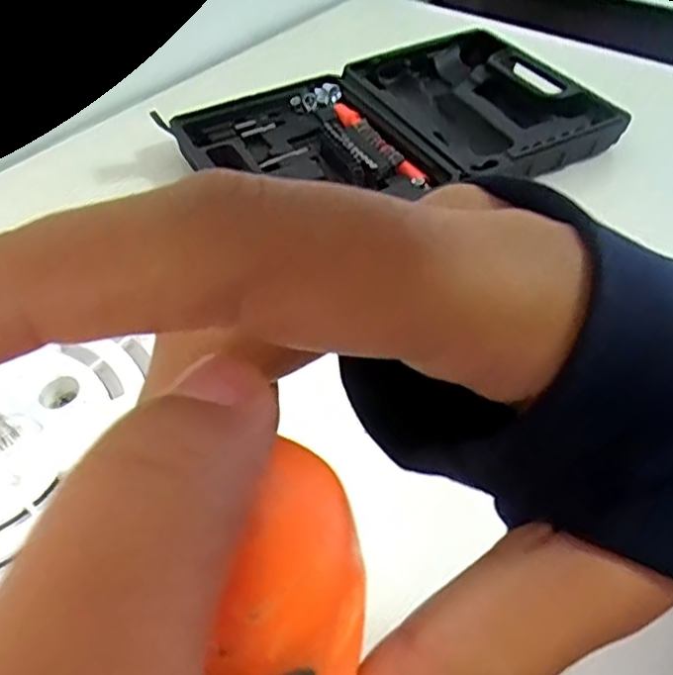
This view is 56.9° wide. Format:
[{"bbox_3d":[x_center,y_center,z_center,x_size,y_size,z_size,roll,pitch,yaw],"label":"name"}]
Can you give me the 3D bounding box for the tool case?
[{"bbox_3d":[0.046,-0.183,0.545,0.341,0.038,0.219,-18,49,-14],"label":"tool case"}]

